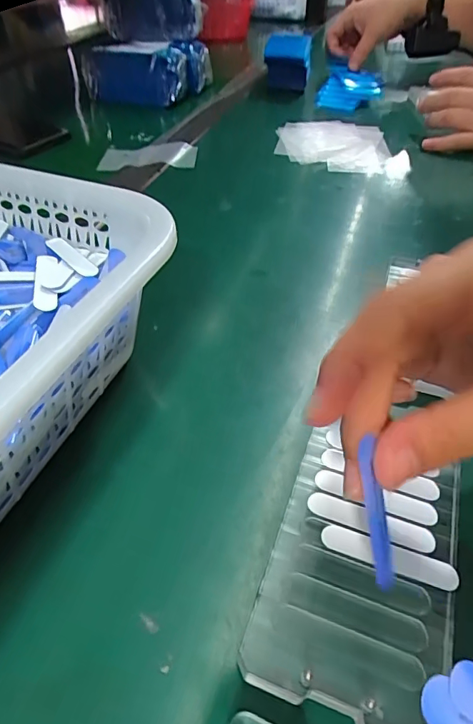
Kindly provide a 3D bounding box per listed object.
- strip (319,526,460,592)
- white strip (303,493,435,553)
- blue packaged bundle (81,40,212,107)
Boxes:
[{"bbox_3d":[0.059,0.075,0.176,0.051,0.004,0.011,15,47,14],"label":"strip"},{"bbox_3d":[0.055,0.066,0.185,0.052,0.004,0.008,14,47,13],"label":"white strip"},{"bbox_3d":[-0.124,-0.418,0.643,0.148,0.059,0.113,15,47,16],"label":"blue packaged bundle"}]

